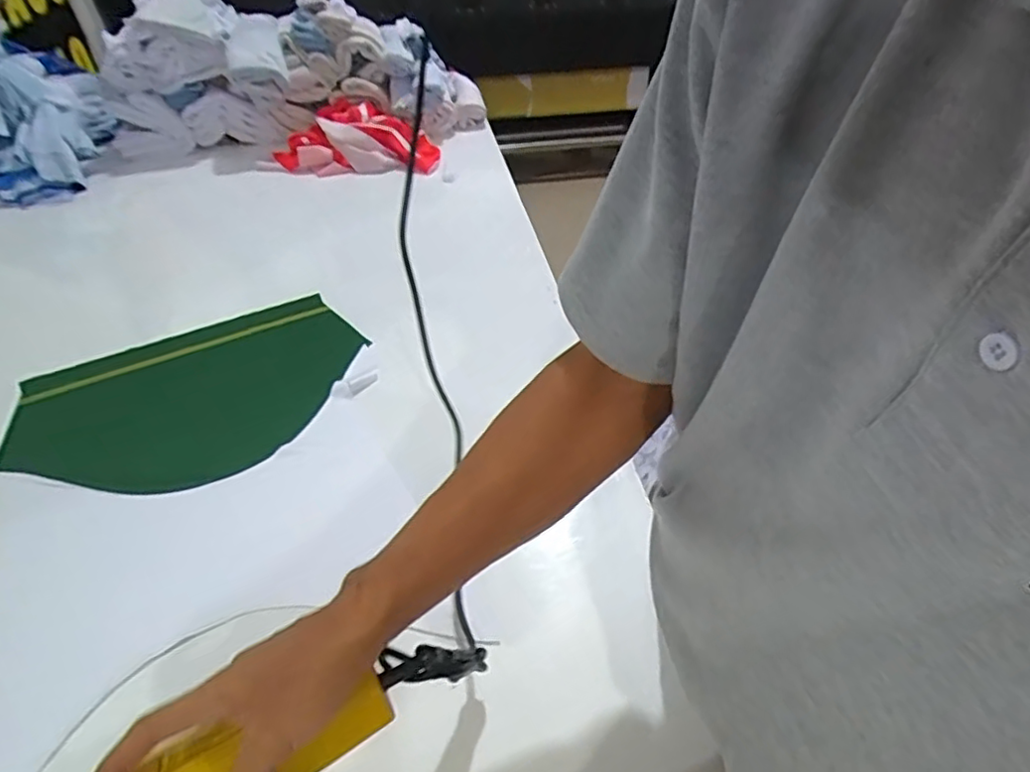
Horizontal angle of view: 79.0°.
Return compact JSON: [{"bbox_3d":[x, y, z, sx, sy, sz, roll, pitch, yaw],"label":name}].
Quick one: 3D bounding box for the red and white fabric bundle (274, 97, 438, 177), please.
[{"bbox_3d":[-0.321,-0.487,1.281,0.320,0.137,0.131,-14,43,-13],"label":"red and white fabric bundle"}]

